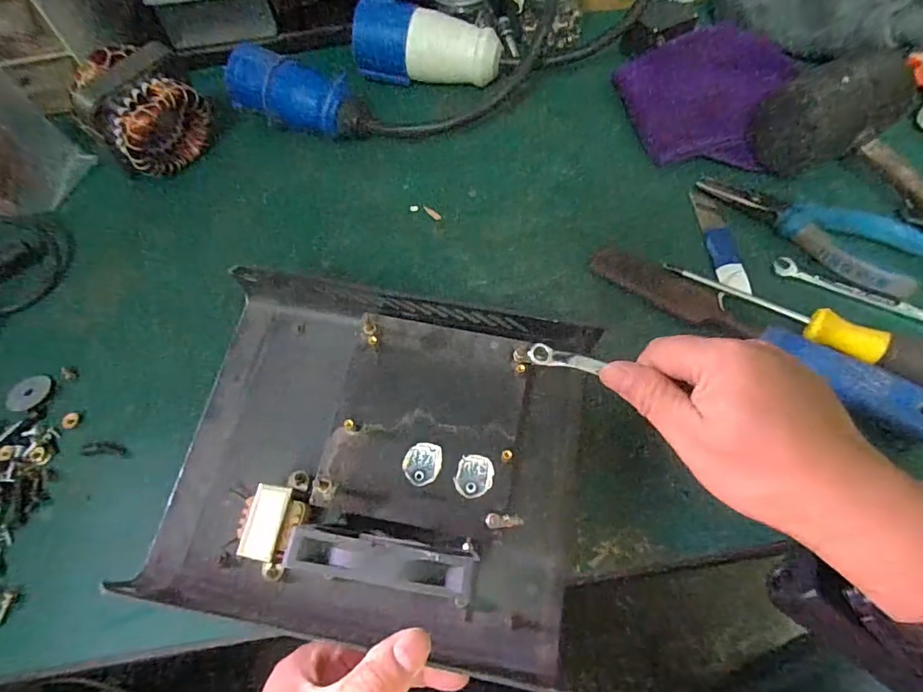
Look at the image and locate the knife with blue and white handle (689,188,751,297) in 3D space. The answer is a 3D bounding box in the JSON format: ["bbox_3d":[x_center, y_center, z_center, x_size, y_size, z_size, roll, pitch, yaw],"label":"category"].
[{"bbox_3d":[0.194,-0.081,0.371,0.020,0.004,0.099,-1,60,4],"label":"knife with blue and white handle"}]

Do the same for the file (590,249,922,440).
[{"bbox_3d":[0.188,-0.012,0.322,0.222,0.030,0.035,37,69,22],"label":"file"}]

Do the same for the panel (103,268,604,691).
[{"bbox_3d":[-0.044,0.059,0.279,0.227,0.063,0.190,10,63,9],"label":"panel"}]

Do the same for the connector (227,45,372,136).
[{"bbox_3d":[-0.145,-0.222,0.449,0.140,0.049,0.054,19,63,15],"label":"connector"}]

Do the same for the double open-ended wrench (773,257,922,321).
[{"bbox_3d":[0.281,-0.036,0.340,0.121,0.006,0.019,26,65,18],"label":"double open-ended wrench"}]

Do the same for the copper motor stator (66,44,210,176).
[{"bbox_3d":[-0.266,-0.195,0.421,0.087,0.086,0.066,-35,64,-15],"label":"copper motor stator"}]

